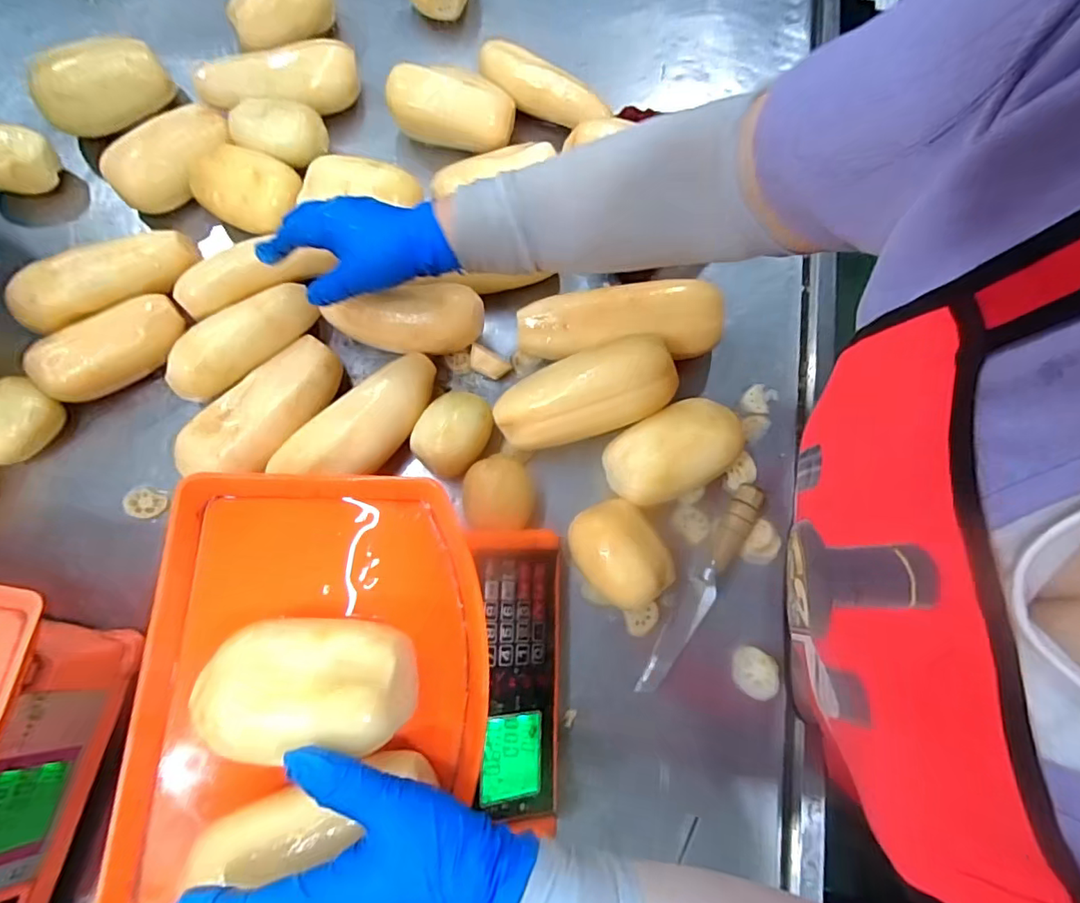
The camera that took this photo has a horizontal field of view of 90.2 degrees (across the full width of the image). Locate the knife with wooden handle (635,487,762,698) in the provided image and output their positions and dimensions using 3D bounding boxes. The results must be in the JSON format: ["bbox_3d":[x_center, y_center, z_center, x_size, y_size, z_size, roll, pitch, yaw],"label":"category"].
[{"bbox_3d":[0.143,0.120,0.470,0.023,0.029,0.198,29,77,7],"label":"knife with wooden handle"}]

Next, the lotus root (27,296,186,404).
[{"bbox_3d":[-0.398,-0.096,0.499,0.133,0.047,0.052,-36,78,-9],"label":"lotus root"}]

